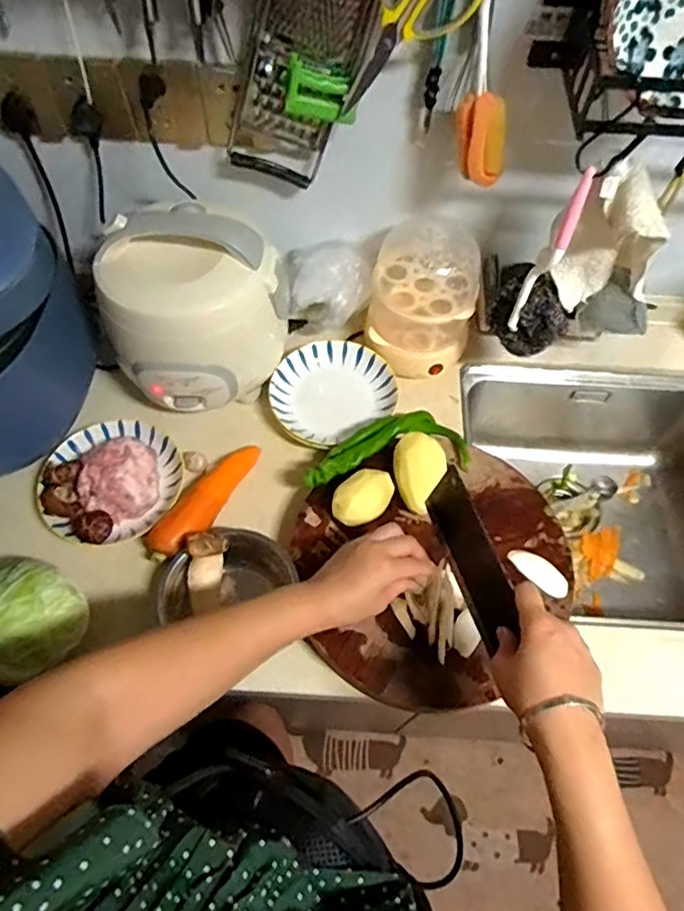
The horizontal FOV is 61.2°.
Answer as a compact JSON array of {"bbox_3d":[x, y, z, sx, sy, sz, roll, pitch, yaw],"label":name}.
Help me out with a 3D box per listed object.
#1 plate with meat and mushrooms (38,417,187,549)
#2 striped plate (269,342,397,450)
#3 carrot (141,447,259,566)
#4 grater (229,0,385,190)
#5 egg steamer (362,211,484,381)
[{"bbox_3d":[-0.293,0.022,0.722,0.170,0.065,0.165,1,60,-1],"label":"plate with meat and mushrooms"},{"bbox_3d":[-0.016,-0.089,0.813,0.177,0.030,0.153,-37,68,-20],"label":"striped plate"},{"bbox_3d":[-0.171,0.049,0.716,0.051,0.036,0.186,25,63,12],"label":"carrot"},{"bbox_3d":[-0.044,-0.415,0.622,0.115,0.268,0.046,6,58,-24],"label":"grater"},{"bbox_3d":[0.114,-0.220,0.782,0.137,0.169,0.149,39,67,19],"label":"egg steamer"}]

